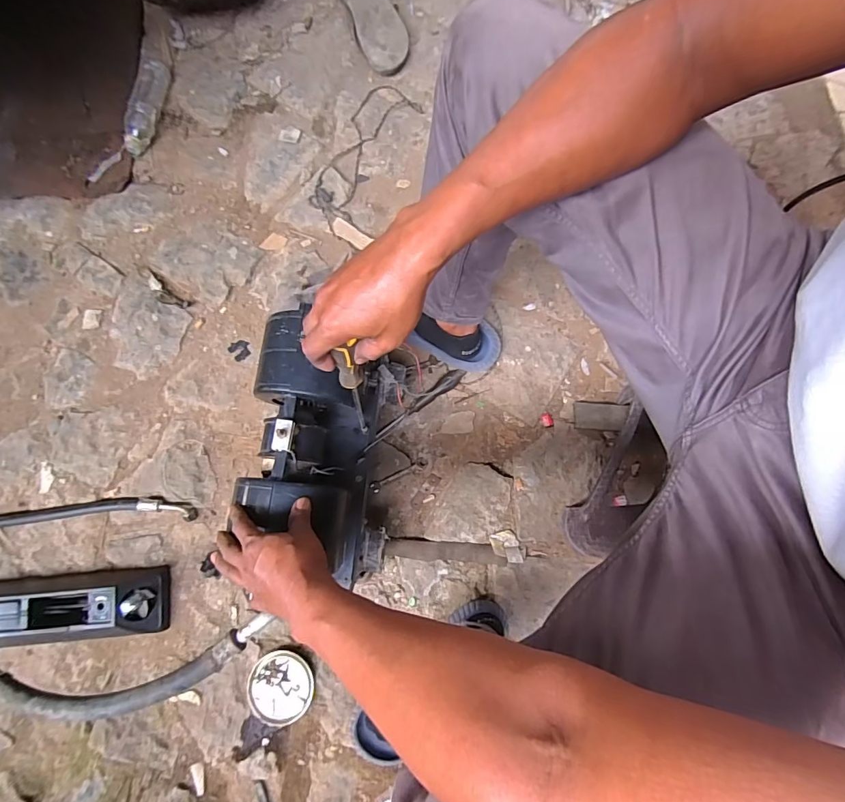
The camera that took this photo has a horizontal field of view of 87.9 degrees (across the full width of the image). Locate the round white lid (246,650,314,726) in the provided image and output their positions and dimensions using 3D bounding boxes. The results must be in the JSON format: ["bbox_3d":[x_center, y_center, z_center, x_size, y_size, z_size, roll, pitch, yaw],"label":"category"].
[{"bbox_3d":[-0.232,0.469,0.715,0.103,0.023,0.108,0,79,0],"label":"round white lid"}]

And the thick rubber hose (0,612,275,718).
[{"bbox_3d":[-0.389,0.307,0.491,0.438,0.092,0.075,-9,80,-1],"label":"thick rubber hose"}]

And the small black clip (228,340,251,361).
[{"bbox_3d":[-0.352,-0.099,0.848,0.038,0.005,0.039,-39,82,-7],"label":"small black clip"}]

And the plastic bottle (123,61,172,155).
[{"bbox_3d":[-0.579,-0.614,0.911,0.050,0.057,0.196,11,80,2],"label":"plastic bottle"}]

